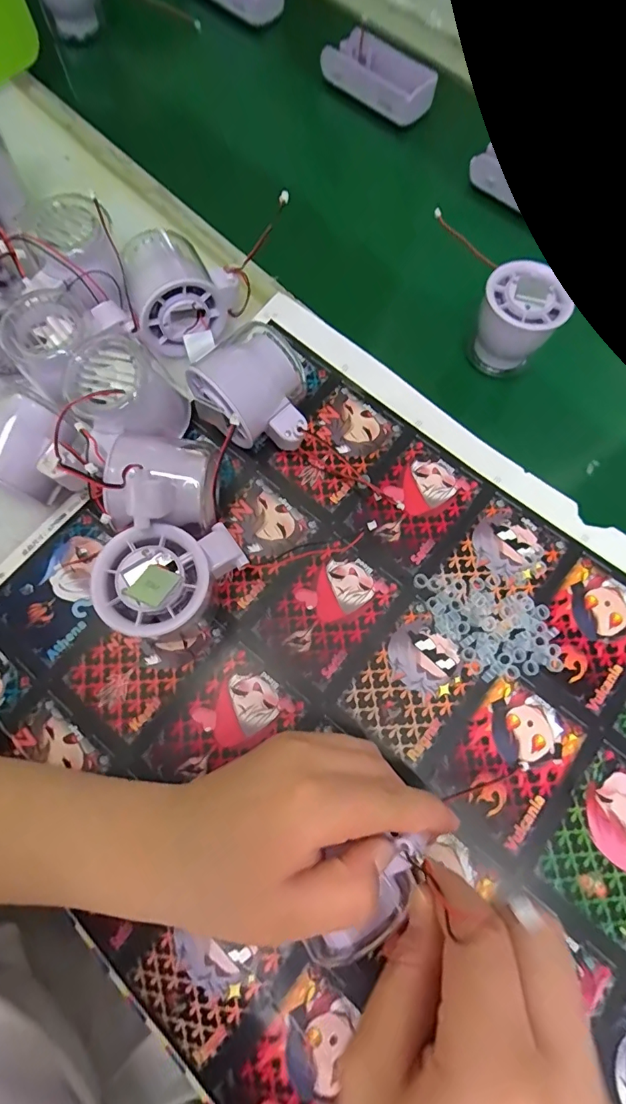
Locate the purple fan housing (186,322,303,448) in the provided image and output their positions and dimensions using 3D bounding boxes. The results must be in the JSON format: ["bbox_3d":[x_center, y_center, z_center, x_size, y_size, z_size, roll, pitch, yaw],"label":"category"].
[{"bbox_3d":[-0.037,-0.097,0.302,0.066,0.054,0.075,-30,75,-10],"label":"purple fan housing"}]

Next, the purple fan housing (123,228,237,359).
[{"bbox_3d":[-0.088,-0.182,0.320,0.069,0.050,0.064,-7,72,-3],"label":"purple fan housing"}]

